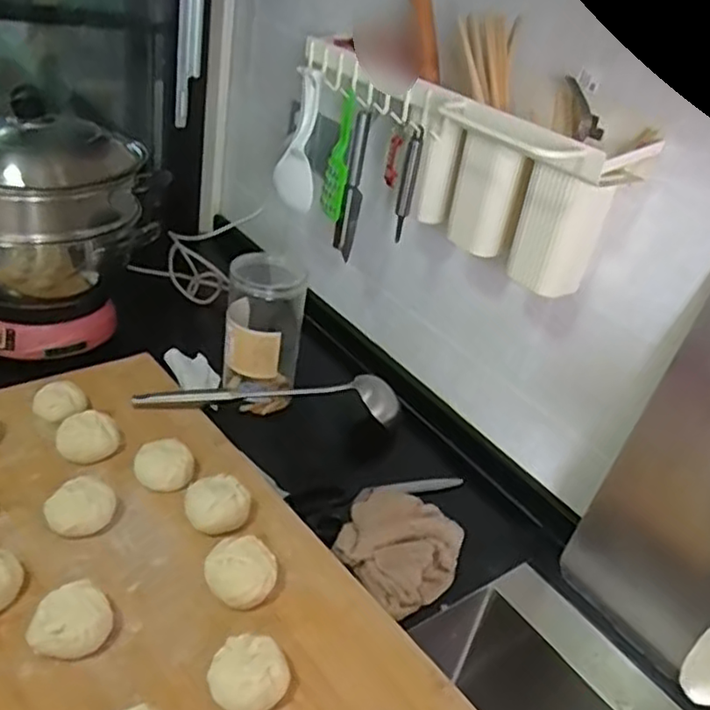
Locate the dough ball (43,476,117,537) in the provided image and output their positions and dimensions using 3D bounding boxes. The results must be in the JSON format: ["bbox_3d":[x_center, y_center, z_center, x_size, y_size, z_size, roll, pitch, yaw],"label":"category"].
[{"bbox_3d":[-0.276,0.153,0.683,0.050,0.045,0.066,28,36,24],"label":"dough ball"}]

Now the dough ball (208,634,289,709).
[{"bbox_3d":[-0.088,0.269,0.558,0.062,0.037,0.058,4,35,-3],"label":"dough ball"}]

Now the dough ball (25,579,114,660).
[{"bbox_3d":[-0.243,0.227,0.574,0.062,0.035,0.048,-25,46,-38],"label":"dough ball"}]

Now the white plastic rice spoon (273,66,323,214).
[{"bbox_3d":[-0.077,-0.288,0.901,0.057,0.176,0.048,6,33,-9],"label":"white plastic rice spoon"}]

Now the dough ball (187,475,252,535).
[{"bbox_3d":[-0.144,0.159,0.709,0.065,0.041,0.054,8,32,-6],"label":"dough ball"}]

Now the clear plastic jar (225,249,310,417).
[{"bbox_3d":[-0.121,-0.028,0.897,0.099,0.193,0.099,8,32,-5],"label":"clear plastic jar"}]

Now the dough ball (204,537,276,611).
[{"bbox_3d":[-0.108,0.208,0.642,0.063,0.042,0.055,3,33,-13],"label":"dough ball"}]

